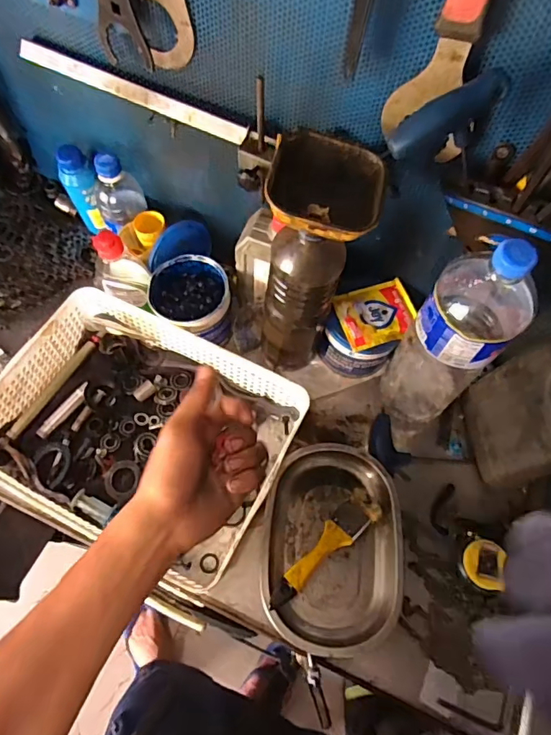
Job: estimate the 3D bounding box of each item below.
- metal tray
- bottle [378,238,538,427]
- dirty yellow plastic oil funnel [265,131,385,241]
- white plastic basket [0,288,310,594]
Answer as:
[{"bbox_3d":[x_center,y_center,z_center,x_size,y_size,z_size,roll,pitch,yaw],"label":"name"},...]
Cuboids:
[{"bbox_3d":[0.065,0.198,0.556,0.152,0.038,0.220,6,64,0],"label":"metal tray"},{"bbox_3d":[0.187,-0.026,0.522,0.089,0.307,0.091,36,68,14],"label":"bottle"},{"bbox_3d":[0.041,-0.143,0.411,0.090,0.053,0.094,10,64,2],"label":"dirty yellow plastic oil funnel"},{"bbox_3d":[-0.155,0.072,0.580,0.328,0.078,0.246,23,66,8],"label":"white plastic basket"}]

